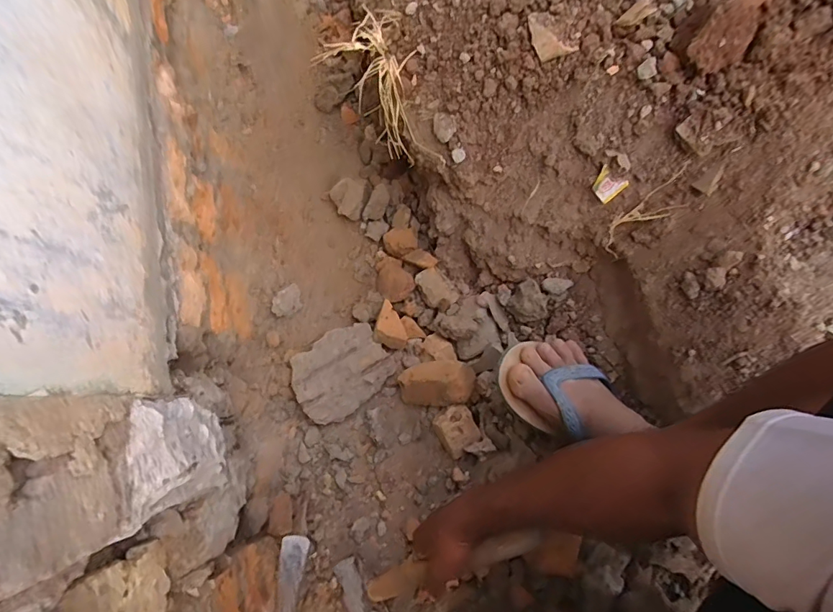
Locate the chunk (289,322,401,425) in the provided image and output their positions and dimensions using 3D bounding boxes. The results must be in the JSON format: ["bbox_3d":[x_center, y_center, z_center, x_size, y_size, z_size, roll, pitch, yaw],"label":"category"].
[{"bbox_3d":[-0.112,0.097,0.716,0.149,0.042,0.114,-38,81,-7],"label":"chunk"}]

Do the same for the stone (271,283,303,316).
[{"bbox_3d":[-0.205,-0.008,0.747,0.045,0.027,0.045,-22,79,-4],"label":"stone"}]

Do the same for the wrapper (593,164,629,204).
[{"bbox_3d":[0.220,-0.141,0.546,0.034,0.007,0.033,48,123,1],"label":"wrapper"}]

